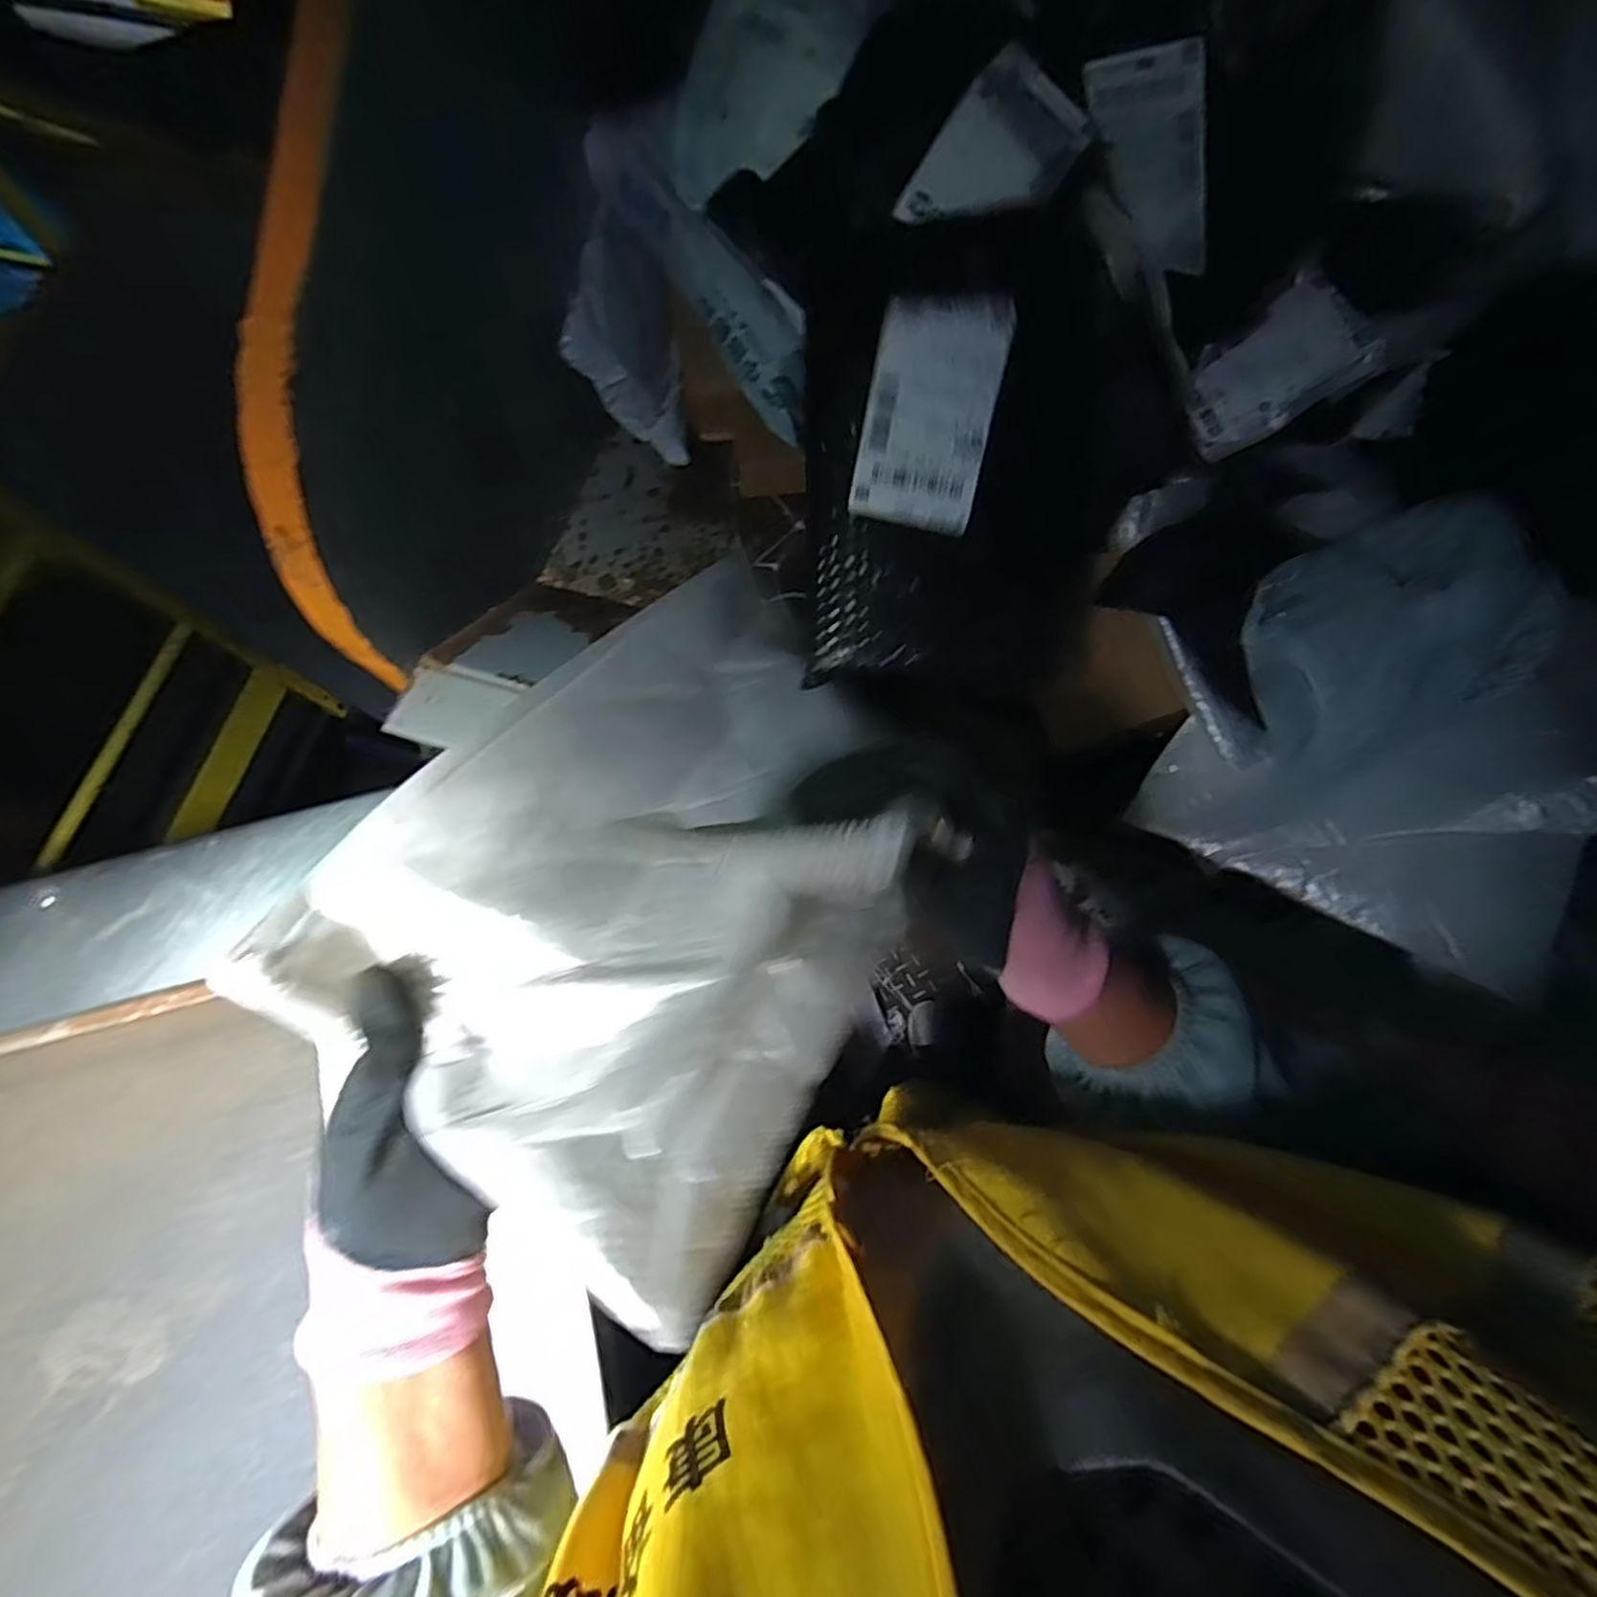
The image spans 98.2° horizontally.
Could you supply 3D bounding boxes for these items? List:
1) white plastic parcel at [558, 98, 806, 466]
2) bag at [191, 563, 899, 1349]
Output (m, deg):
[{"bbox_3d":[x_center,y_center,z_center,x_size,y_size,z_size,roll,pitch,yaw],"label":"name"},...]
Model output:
[{"bbox_3d":[-0.101,-0.463,0.671,0.219,0.201,0.186,13,75,4],"label":"white plastic parcel"},{"bbox_3d":[-0.052,0.011,0.376,0.230,0.040,0.391,29,46,5],"label":"bag"}]

